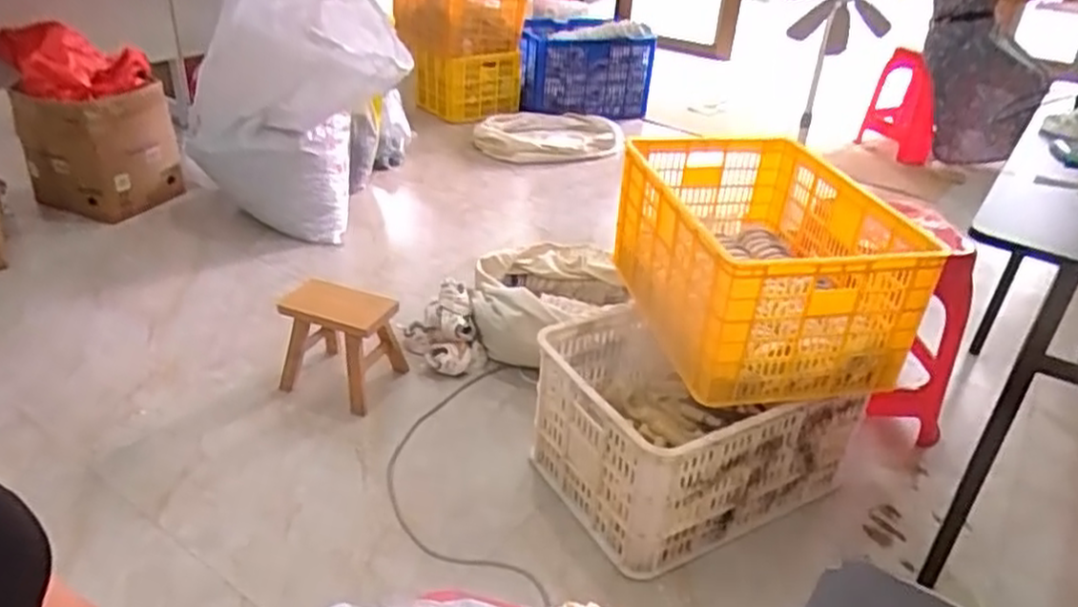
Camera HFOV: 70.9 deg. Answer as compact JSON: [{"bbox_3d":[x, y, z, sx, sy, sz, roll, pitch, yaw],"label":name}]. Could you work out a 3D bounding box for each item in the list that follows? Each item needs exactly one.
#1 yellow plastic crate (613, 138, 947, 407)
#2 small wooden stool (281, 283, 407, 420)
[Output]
[{"bbox_3d":[0.451,-0.079,1.568,0.456,0.326,0.615,-5,32,-15],"label":"yellow plastic crate"},{"bbox_3d":[-0.460,0.084,1.789,0.263,0.247,0.188,15,33,17],"label":"small wooden stool"}]

